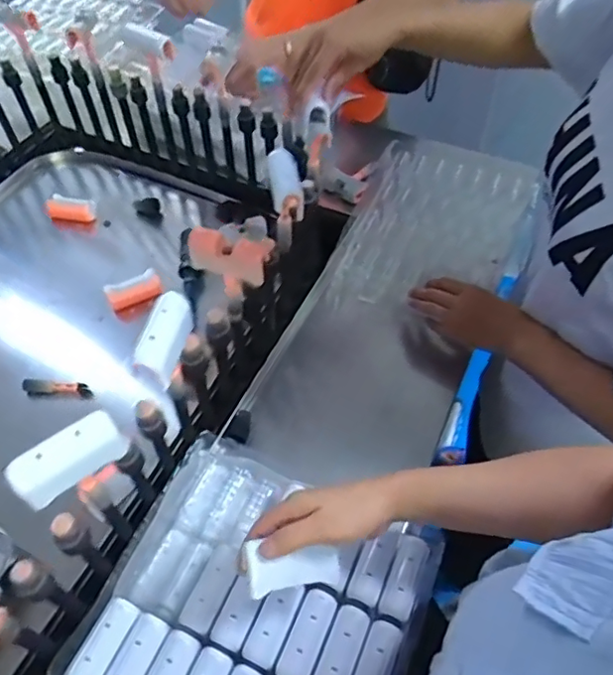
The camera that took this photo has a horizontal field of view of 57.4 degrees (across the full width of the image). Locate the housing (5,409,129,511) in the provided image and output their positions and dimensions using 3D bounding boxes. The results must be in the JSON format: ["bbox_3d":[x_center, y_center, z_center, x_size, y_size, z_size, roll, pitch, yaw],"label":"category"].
[{"bbox_3d":[-0.172,0.086,0.405,0.076,0.022,0.039,-32,100,-27],"label":"housing"}]

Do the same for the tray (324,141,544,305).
[{"bbox_3d":[0.198,-0.166,0.834,0.255,0.031,0.314,17,61,12],"label":"tray"}]

